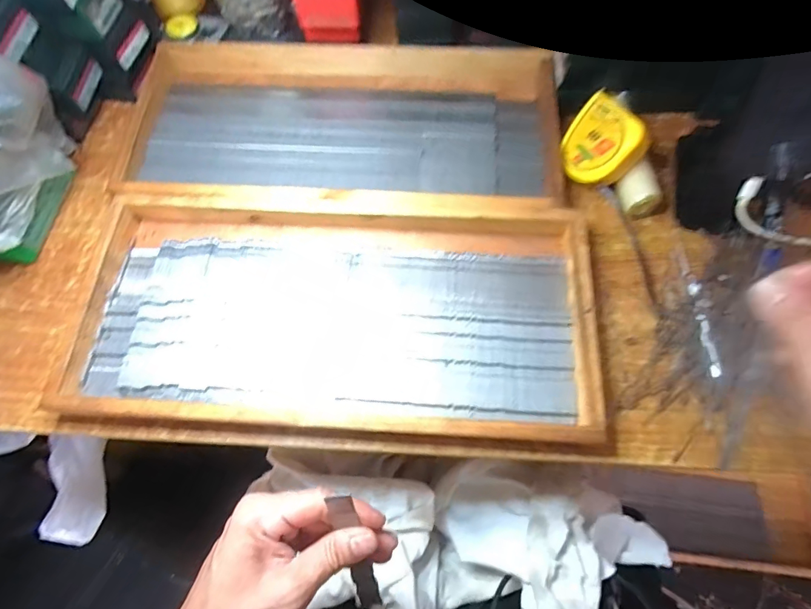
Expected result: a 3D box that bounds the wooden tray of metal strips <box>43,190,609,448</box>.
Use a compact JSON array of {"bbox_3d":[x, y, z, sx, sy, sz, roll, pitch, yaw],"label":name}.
[{"bbox_3d":[-0.057,0.006,0.365,0.436,0.034,0.212,2,69,2],"label":"wooden tray of metal strips"}]

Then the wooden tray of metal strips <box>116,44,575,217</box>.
[{"bbox_3d":[-0.070,-0.184,0.437,0.445,0.043,0.206,4,70,2],"label":"wooden tray of metal strips"}]

